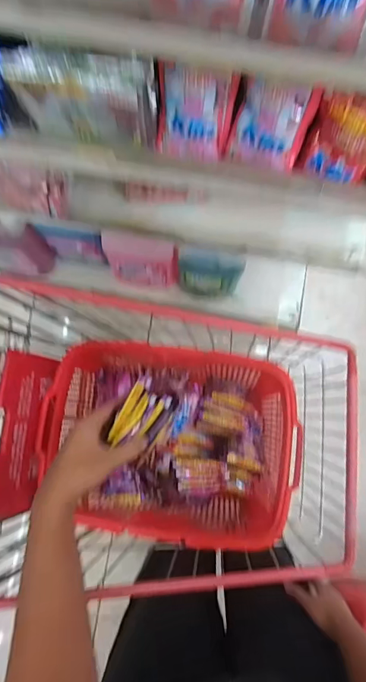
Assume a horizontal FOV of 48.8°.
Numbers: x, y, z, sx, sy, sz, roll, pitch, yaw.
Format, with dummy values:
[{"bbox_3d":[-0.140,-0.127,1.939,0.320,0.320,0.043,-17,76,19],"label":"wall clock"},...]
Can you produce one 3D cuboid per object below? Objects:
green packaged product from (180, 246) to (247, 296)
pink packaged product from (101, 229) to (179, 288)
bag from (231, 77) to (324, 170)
[{"bbox_3d":[0.066,-0.172,1.056,0.161,0.244,0.048,11,81,0],"label":"green packaged product"},{"bbox_3d":[-0.106,-0.206,1.052,0.187,0.205,0.061,7,81,-1],"label":"pink packaged product"},{"bbox_3d":[0.106,-0.256,0.479,0.084,0.101,0.038,24,81,2],"label":"bag"}]

